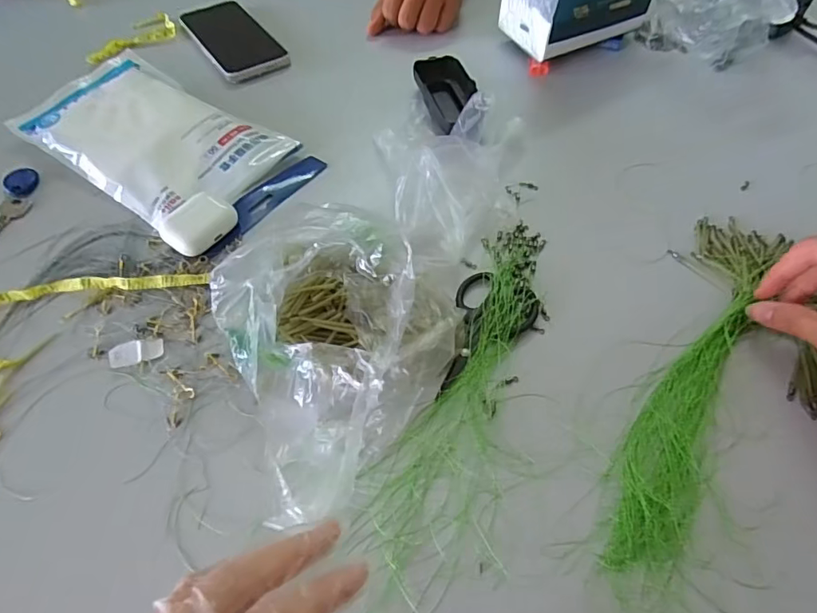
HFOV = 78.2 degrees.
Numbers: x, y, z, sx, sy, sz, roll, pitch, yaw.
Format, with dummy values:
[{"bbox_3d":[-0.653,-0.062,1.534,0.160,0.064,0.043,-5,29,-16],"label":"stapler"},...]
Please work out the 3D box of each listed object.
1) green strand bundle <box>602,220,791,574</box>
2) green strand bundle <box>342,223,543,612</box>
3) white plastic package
[{"bbox_3d":[0.207,0.040,0.360,0.054,0.018,0.309,28,61,17],"label":"green strand bundle"},{"bbox_3d":[0.046,0.062,0.347,0.078,0.014,0.320,21,58,12],"label":"green strand bundle"},{"bbox_3d":[-0.245,-0.165,0.480,0.237,0.026,0.140,29,60,17],"label":"white plastic package"}]

